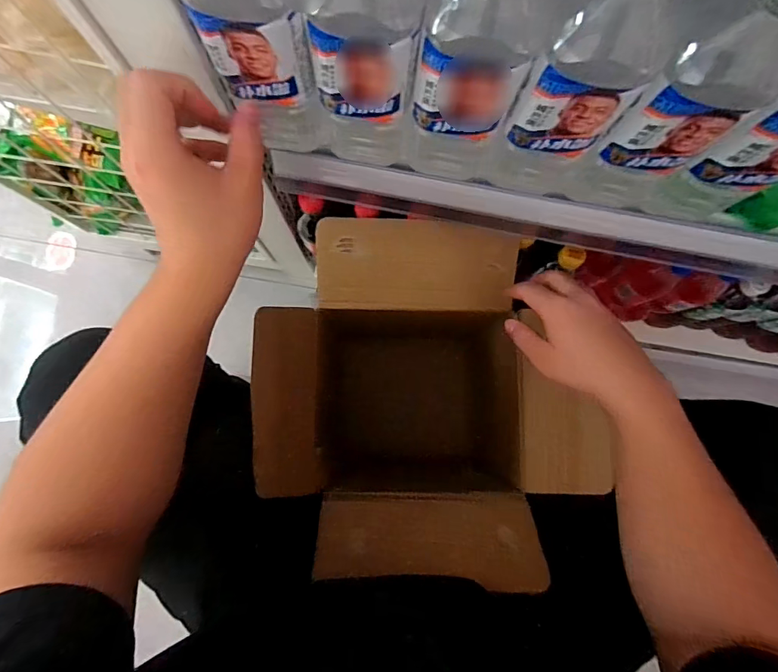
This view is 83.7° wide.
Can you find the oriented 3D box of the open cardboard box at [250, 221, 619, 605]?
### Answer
[{"bbox_3d":[0.043,0.076,0.629,0.370,0.361,0.397,2,83,-2],"label":"open cardboard box"}]

